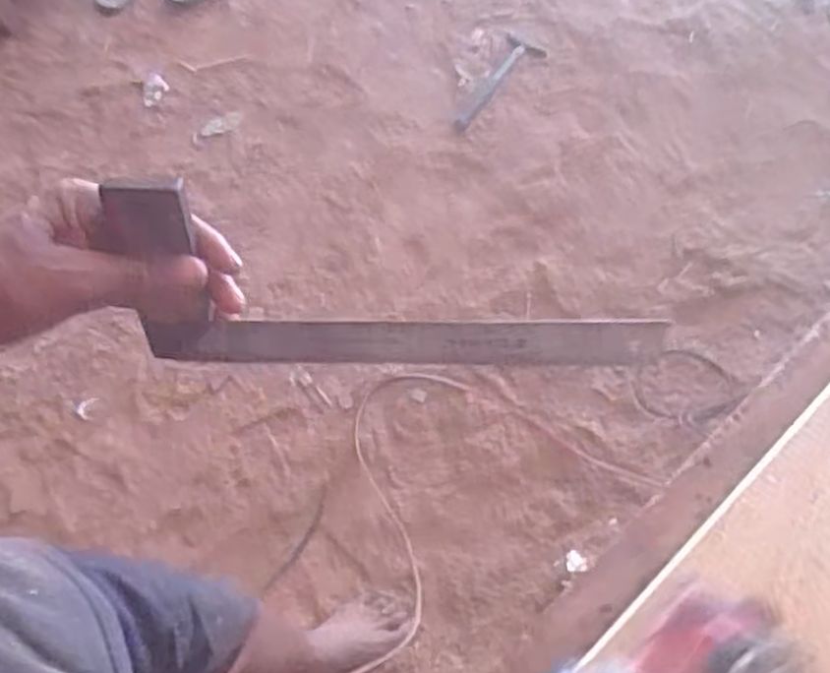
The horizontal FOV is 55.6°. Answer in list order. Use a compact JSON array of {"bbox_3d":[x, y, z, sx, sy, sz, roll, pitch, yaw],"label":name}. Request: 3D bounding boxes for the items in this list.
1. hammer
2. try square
[{"bbox_3d":[0.165,-0.500,1.585,0.082,0.021,0.246,31,74,17],"label":"hammer"},{"bbox_3d":[-0.008,-0.030,0.441,0.306,0.120,0.010,1,39,0],"label":"try square"}]

